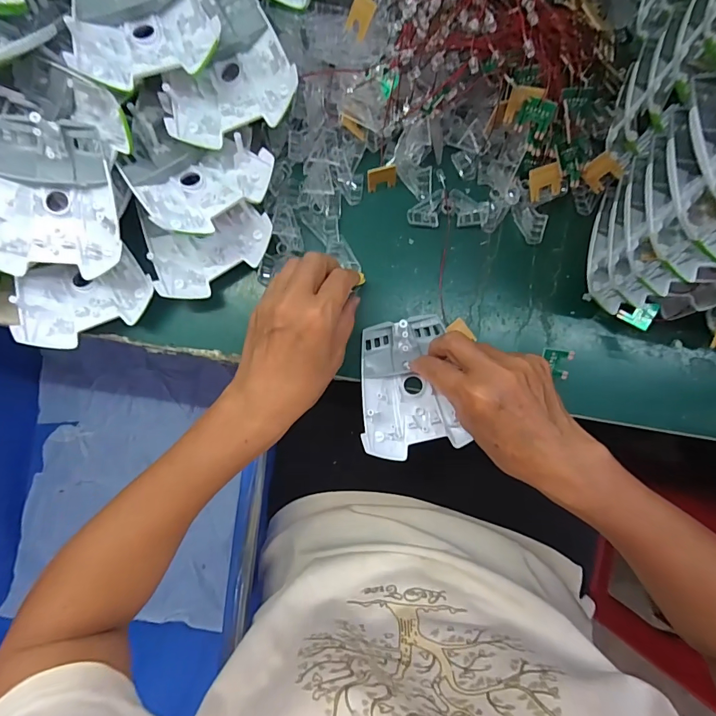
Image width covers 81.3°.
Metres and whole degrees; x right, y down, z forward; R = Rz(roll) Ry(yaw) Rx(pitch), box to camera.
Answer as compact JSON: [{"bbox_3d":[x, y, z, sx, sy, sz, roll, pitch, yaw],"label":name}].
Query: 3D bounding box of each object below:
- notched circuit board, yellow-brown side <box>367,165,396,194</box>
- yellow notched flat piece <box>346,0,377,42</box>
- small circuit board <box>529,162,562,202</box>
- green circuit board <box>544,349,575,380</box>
[{"bbox_3d":[0.021,-0.153,0.355,0.026,0.023,0.006,-13,62,0],"label":"notched circuit board, yellow-brown side"},{"bbox_3d":[0.002,-0.257,0.313,0.004,0.025,0.021,-24,69,-45],"label":"yellow notched flat piece"},{"bbox_3d":[0.155,-0.145,0.346,0.025,0.006,0.028,-16,127,10],"label":"small circuit board"},{"bbox_3d":[0.163,0.005,0.343,0.025,0.006,0.025,3,106,-5],"label":"green circuit board"}]

